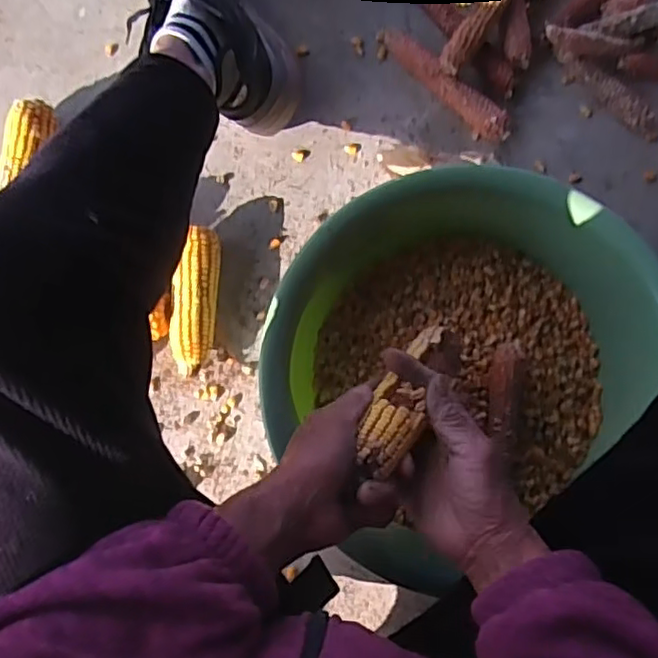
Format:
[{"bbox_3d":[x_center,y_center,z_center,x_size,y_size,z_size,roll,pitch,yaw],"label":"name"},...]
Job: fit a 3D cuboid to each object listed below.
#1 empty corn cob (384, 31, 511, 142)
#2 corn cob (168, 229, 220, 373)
[{"bbox_3d":[0.122,-0.257,0.671,0.027,0.029,0.167,-45,81,-4],"label":"empty corn cob"},{"bbox_3d":[-0.136,-0.027,0.645,0.050,0.055,0.146,4,81,4],"label":"corn cob"}]

